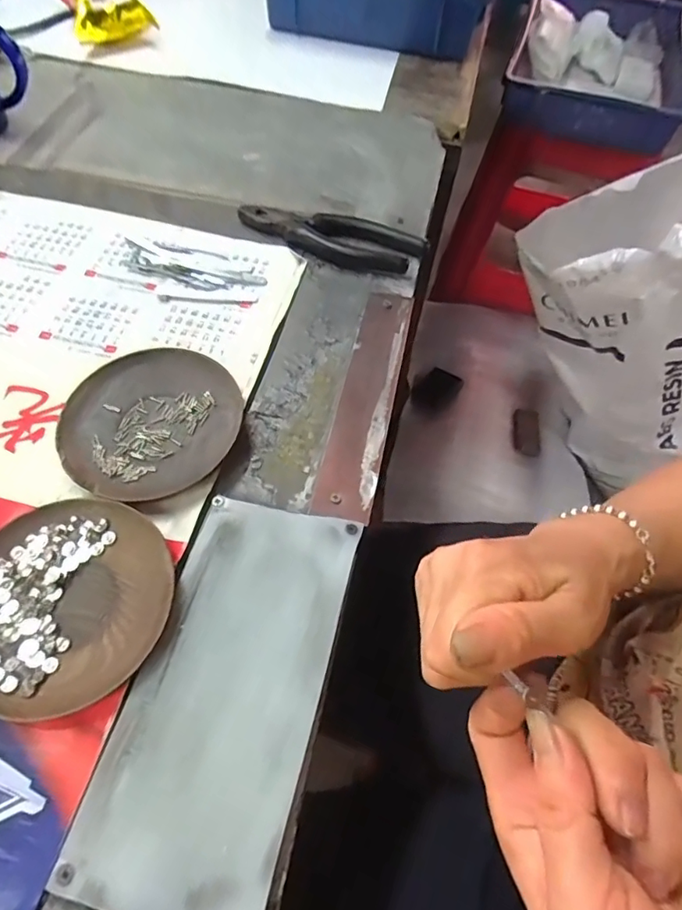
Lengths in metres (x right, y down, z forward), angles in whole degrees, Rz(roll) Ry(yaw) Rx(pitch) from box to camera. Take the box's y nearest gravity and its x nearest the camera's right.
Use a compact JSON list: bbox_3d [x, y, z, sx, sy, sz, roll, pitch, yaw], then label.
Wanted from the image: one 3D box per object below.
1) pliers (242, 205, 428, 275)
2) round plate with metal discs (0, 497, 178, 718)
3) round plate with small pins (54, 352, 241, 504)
[{"bbox_3d":[-0.010,-0.190,0.449,0.161,0.014,0.051,20,60,11],"label":"pliers"},{"bbox_3d":[-0.153,0.079,0.283,0.118,0.010,0.110,1,58,-1],"label":"round plate with metal discs"},{"bbox_3d":[-0.125,-0.022,0.345,0.107,0.017,0.115,1,58,-1],"label":"round plate with small pins"}]

